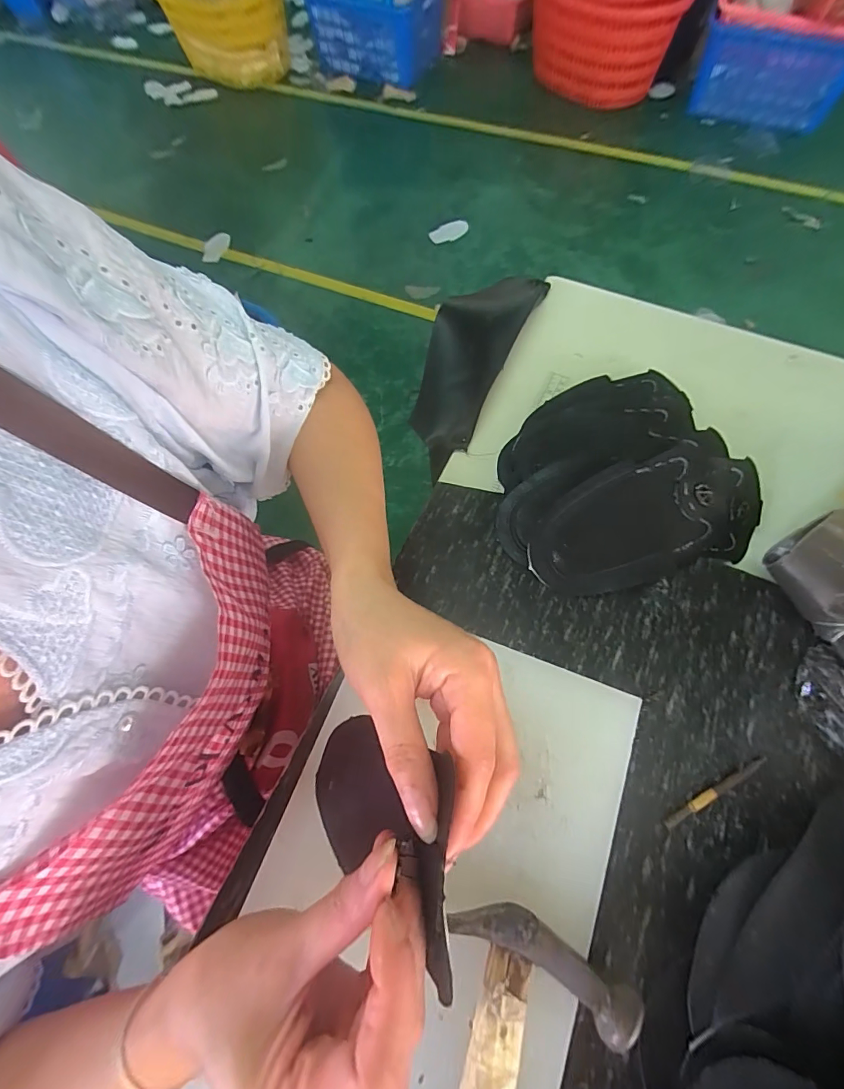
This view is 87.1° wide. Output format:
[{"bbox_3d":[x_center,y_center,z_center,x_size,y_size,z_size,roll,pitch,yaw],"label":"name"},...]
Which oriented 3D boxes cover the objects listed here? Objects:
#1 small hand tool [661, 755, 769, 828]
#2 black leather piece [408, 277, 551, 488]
[{"bbox_3d":[0.195,0.164,0.295,0.083,0.006,0.007,-27,69,-8],"label":"small hand tool"},{"bbox_3d":[0.048,-0.195,0.438,0.076,0.037,0.251,23,71,12],"label":"black leather piece"}]

